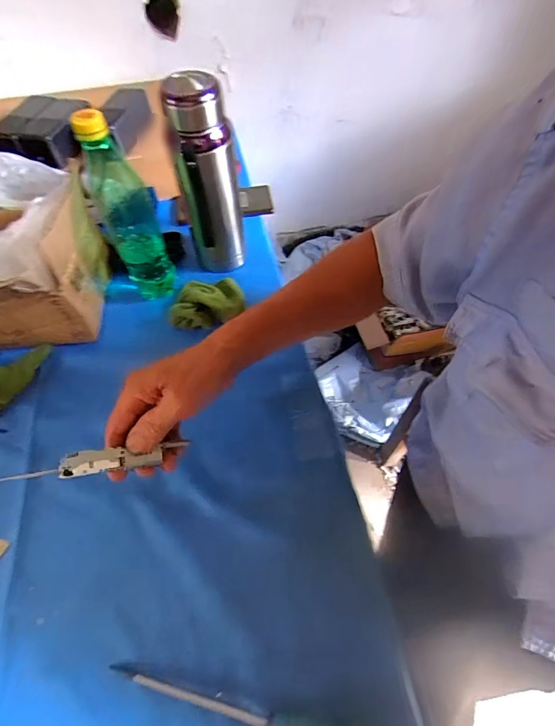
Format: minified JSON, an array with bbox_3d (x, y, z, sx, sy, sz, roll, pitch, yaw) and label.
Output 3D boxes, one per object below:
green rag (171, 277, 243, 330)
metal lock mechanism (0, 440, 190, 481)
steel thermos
[{"bbox_3d":[-0.096,-0.087,0.531,0.093,0.034,0.088,-3,59,0],"label":"green rag"},{"bbox_3d":[-0.152,0.083,0.318,0.129,0.013,0.018,-1,54,-33],"label":"metal lock mechanism"},{"bbox_3d":[-0.084,-0.216,0.479,0.072,0.230,0.056,-11,60,-5],"label":"steel thermos"}]

